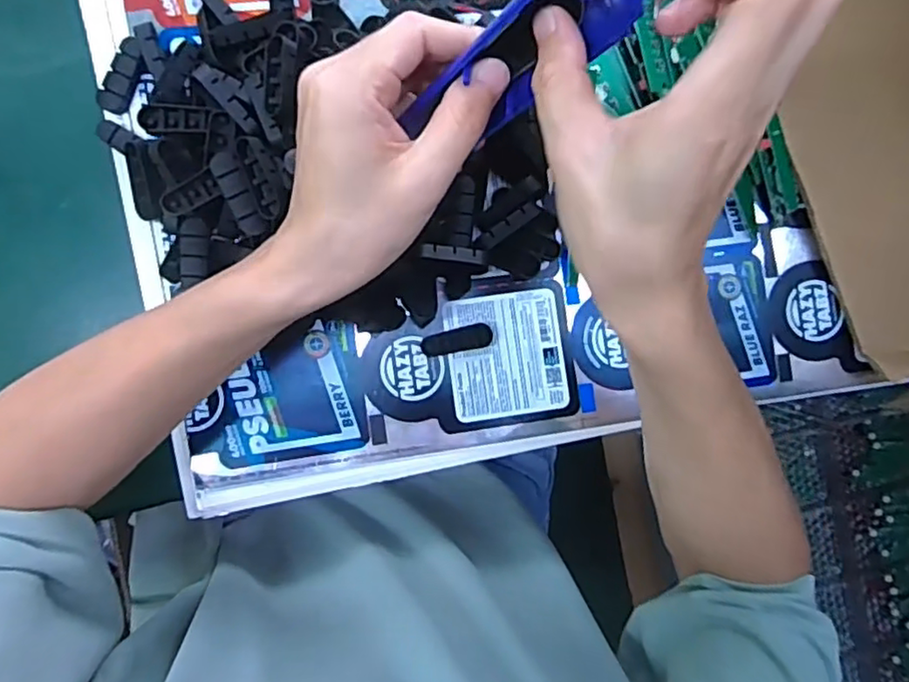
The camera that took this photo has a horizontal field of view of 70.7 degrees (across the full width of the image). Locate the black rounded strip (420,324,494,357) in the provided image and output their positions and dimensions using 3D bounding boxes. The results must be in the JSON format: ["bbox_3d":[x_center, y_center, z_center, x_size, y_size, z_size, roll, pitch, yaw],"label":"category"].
[{"bbox_3d":[0.001,-0.001,0.433,0.047,0.009,0.015,-13,91,-6],"label":"black rounded strip"}]

